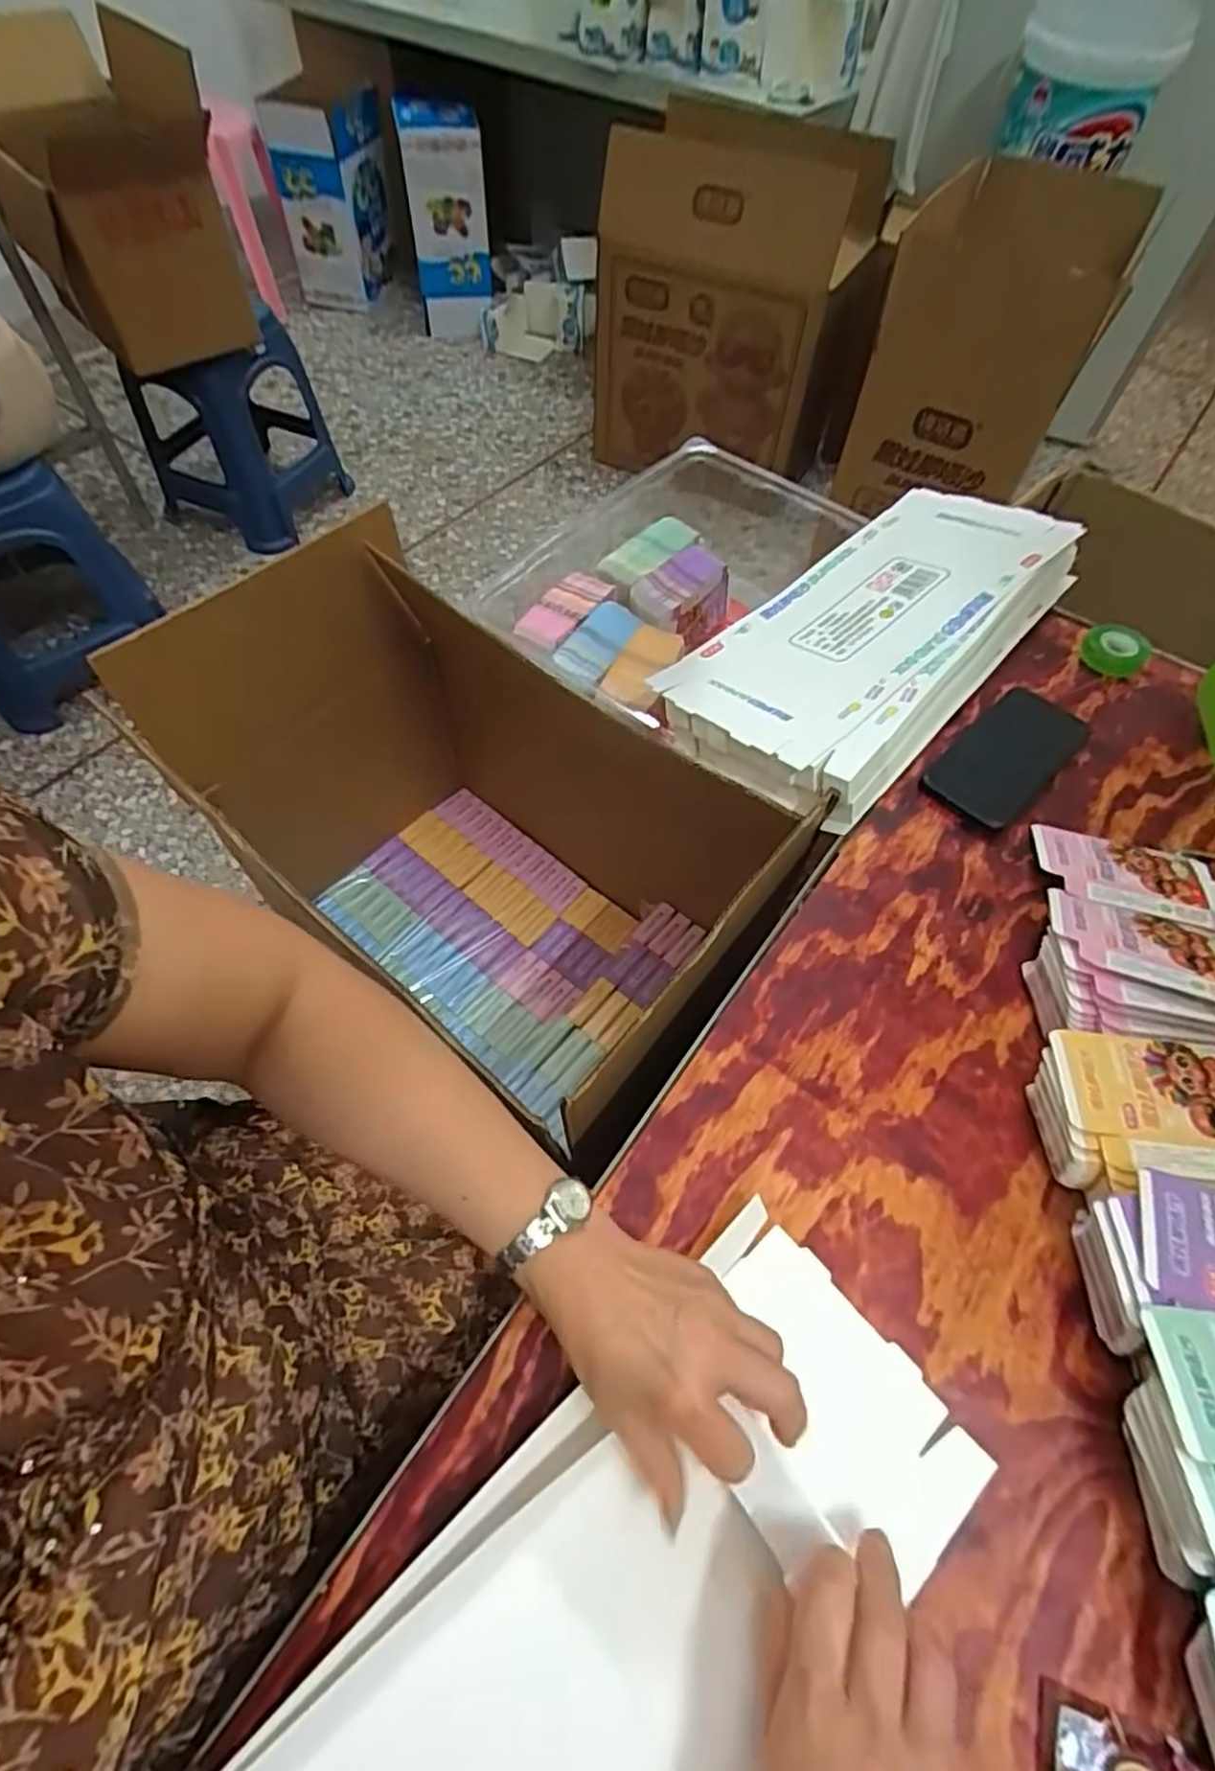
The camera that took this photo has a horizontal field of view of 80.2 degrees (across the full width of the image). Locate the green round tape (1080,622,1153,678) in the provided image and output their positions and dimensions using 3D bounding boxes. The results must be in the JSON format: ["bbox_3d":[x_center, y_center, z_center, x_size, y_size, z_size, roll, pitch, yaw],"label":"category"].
[{"bbox_3d":[0.489,-0.228,0.694,0.056,0.023,0.053,1,59,-2],"label":"green round tape"}]

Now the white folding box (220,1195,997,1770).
[{"bbox_3d":[-0.040,0.385,0.311,0.491,0.033,0.170,-38,67,-19],"label":"white folding box"}]

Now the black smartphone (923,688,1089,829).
[{"bbox_3d":[0.351,-0.115,0.629,0.170,0.008,0.077,-39,67,-22],"label":"black smartphone"}]

